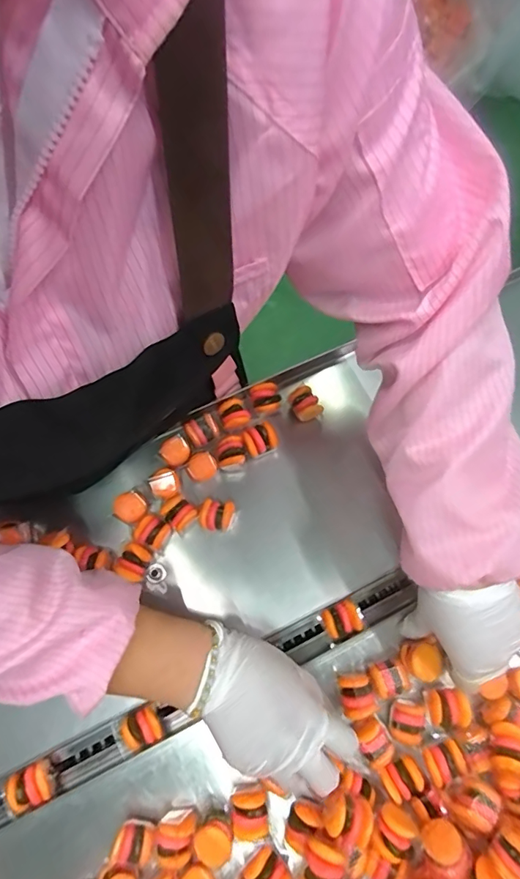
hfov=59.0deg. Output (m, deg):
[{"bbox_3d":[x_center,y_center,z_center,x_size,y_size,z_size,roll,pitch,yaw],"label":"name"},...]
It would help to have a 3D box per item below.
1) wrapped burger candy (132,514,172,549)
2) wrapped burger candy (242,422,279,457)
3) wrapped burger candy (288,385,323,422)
[{"bbox_3d":[-0.103,0.090,0.448,0.030,0.029,0.027,26,75,7],"label":"wrapped burger candy"},{"bbox_3d":[0.000,0.003,0.479,0.033,0.036,0.027,-23,75,-7],"label":"wrapped burger candy"},{"bbox_3d":[0.048,-0.035,0.491,0.025,0.033,0.033,-34,76,-10],"label":"wrapped burger candy"}]

